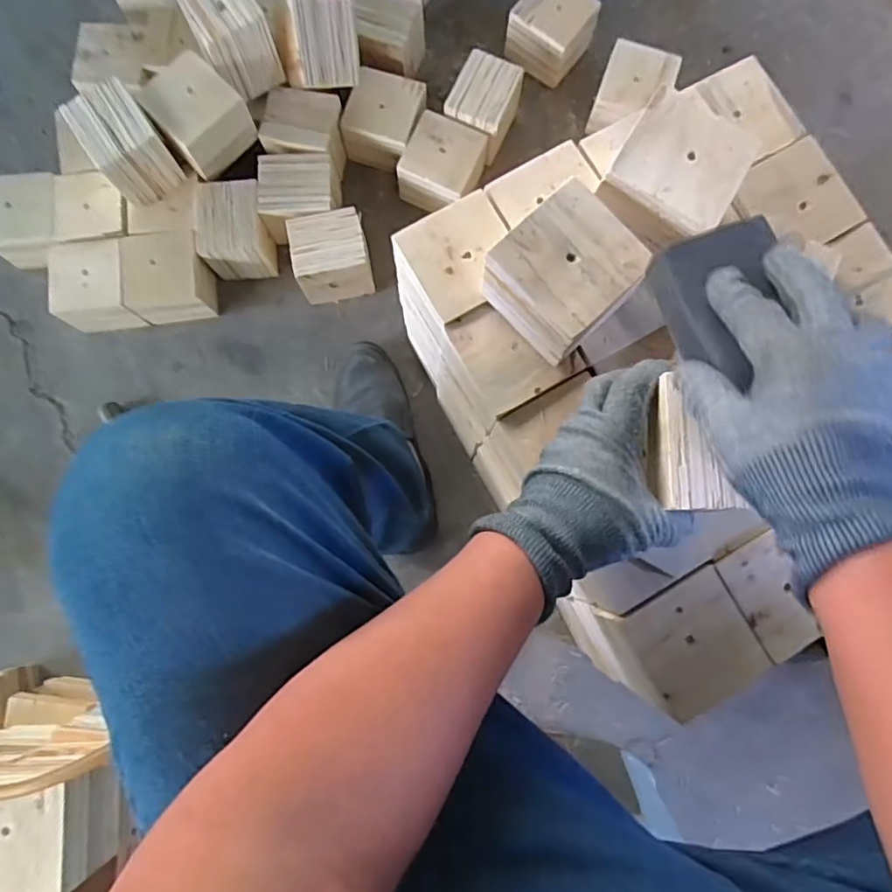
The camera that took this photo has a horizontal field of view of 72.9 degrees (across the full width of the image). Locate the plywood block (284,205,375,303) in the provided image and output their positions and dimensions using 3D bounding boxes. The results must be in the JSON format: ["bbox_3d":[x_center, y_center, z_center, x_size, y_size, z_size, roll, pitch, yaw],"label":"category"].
[{"bbox_3d":[-0.148,-0.248,0.800,0.093,0.090,0.084,-12,83,-1],"label":"plywood block"}]

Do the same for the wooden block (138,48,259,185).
[{"bbox_3d":[-0.305,-0.410,0.746,0.097,0.066,0.100,-43,84,-4],"label":"wooden block"}]

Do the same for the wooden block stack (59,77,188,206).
[{"bbox_3d":[-0.389,-0.368,0.740,0.087,0.084,0.104,-35,84,-4],"label":"wooden block stack"}]

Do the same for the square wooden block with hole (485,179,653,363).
[{"bbox_3d":[0.095,-0.134,0.474,0.108,0.072,0.091,-43,85,-4],"label":"square wooden block with hole"}]

